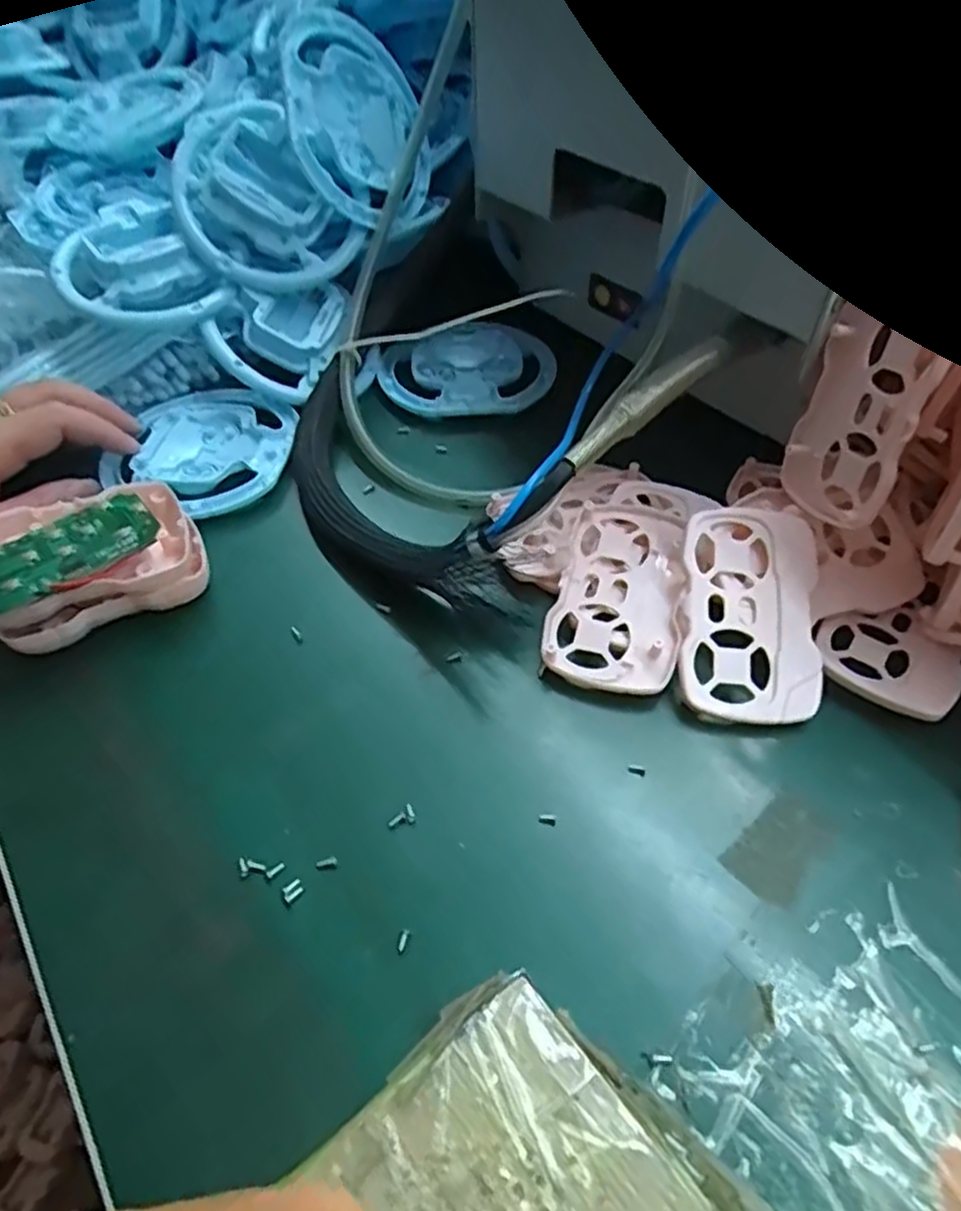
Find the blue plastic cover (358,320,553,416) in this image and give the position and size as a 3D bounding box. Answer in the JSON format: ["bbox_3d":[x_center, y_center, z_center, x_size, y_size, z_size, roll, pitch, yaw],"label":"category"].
[{"bbox_3d":[-0.013,-0.138,0.433,0.112,0.013,0.075,-16,53,-10],"label":"blue plastic cover"}]

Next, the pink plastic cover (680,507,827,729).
[{"bbox_3d":[0.110,0.003,0.296,0.054,0.004,0.088,7,74,5],"label":"pink plastic cover"}]

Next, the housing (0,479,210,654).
[{"bbox_3d":[-0.172,-0.018,0.325,0.089,0.040,0.054,-24,55,-16],"label":"housing"}]

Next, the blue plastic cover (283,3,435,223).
[{"bbox_3d":[-0.069,-0.269,0.404,0.015,0.105,0.091,1,24,45],"label":"blue plastic cover"}]

